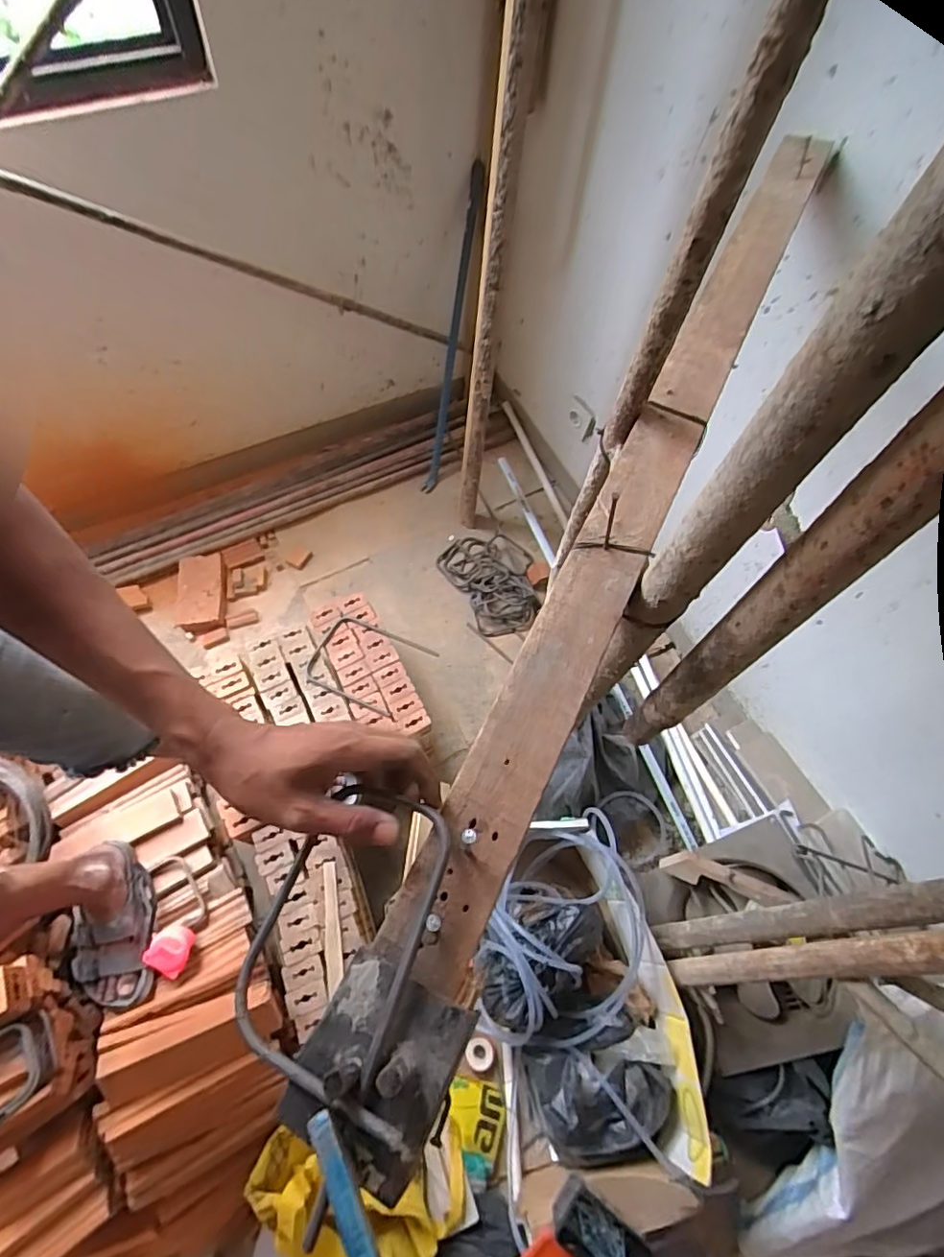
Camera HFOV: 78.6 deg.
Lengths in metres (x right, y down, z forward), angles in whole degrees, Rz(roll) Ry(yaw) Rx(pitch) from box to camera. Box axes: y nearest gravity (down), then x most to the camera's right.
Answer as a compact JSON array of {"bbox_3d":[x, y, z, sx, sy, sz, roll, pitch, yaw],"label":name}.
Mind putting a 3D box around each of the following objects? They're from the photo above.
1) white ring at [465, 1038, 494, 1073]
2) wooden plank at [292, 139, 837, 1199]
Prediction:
[{"bbox_3d":[0.013,0.807,1.093,0.051,0.016,0.051,1,65,-2],"label":"white ring"},{"bbox_3d":[0.149,-0.114,0.492,0.077,0.036,0.867,26,66,9],"label":"wooden plank"}]

